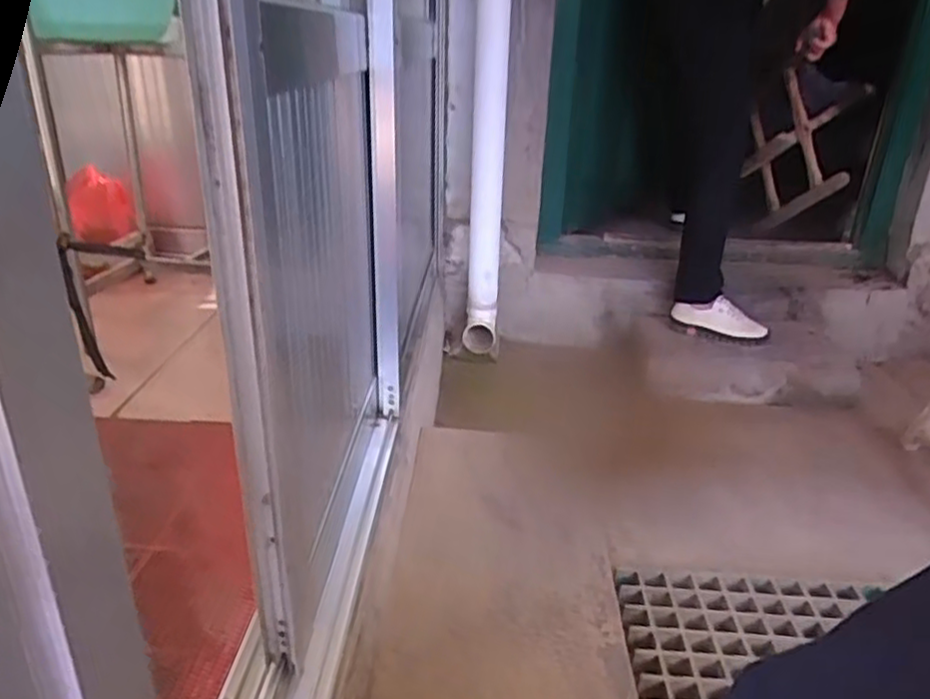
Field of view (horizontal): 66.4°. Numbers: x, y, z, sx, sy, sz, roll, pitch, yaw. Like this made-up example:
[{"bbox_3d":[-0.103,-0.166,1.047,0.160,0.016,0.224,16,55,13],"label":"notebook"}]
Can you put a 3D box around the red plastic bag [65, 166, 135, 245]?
[{"bbox_3d":[-0.866,-0.338,1.689,0.139,0.157,0.076,-12,27,-27],"label":"red plastic bag"}]

